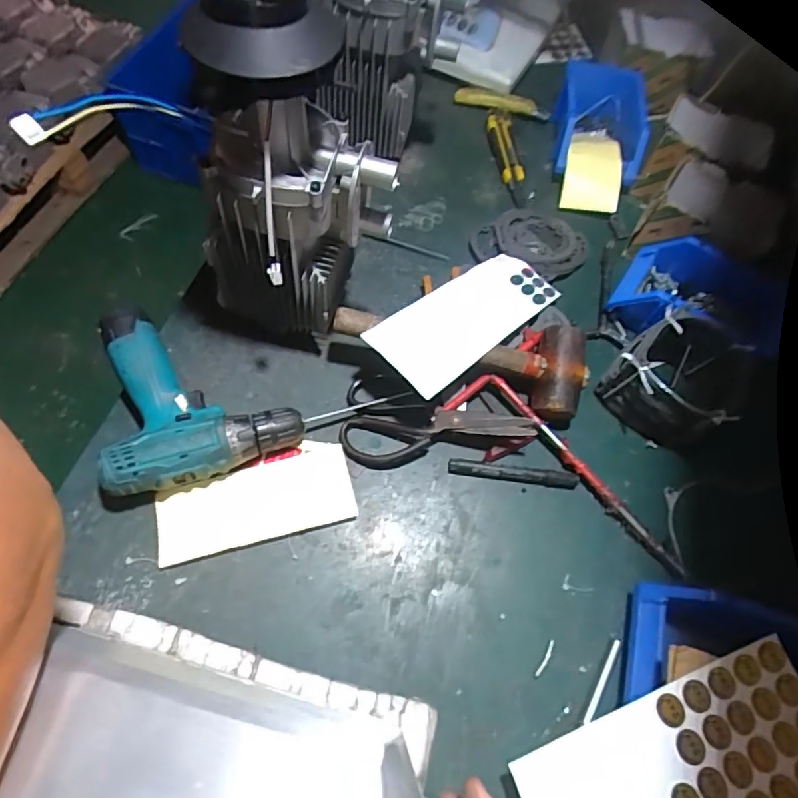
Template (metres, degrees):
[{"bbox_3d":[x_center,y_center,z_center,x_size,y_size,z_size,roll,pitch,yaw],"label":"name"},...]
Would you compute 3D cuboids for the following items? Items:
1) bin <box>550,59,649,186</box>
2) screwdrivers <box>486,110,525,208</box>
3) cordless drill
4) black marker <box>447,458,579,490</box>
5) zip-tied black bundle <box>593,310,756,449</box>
[{"bbox_3d":[0.288,-0.395,0.767,0.130,0.080,0.162,11,63,2],"label":"bin"},{"bbox_3d":[0.159,-0.356,0.768,0.039,0.022,0.171,-6,65,-10],"label":"screwdrivers"},{"bbox_3d":[-0.204,-0.008,0.537,0.181,0.062,0.186,-13,66,-13],"label":"cordless drill"},{"bbox_3d":[0.119,0.078,0.550,0.134,0.012,0.016,8,63,-3],"label":"black marker"},{"bbox_3d":[0.305,-0.025,0.578,0.125,0.082,0.126,37,66,11],"label":"zip-tied black bundle"}]

